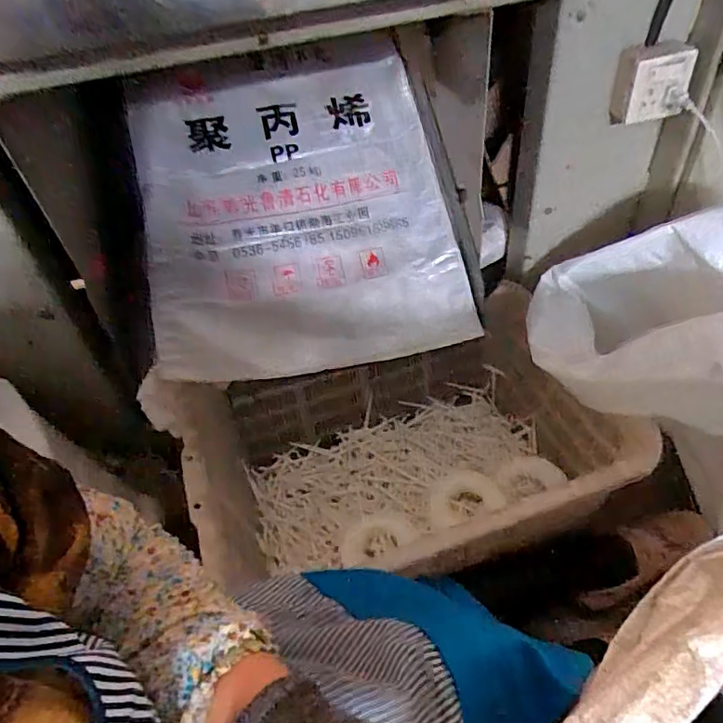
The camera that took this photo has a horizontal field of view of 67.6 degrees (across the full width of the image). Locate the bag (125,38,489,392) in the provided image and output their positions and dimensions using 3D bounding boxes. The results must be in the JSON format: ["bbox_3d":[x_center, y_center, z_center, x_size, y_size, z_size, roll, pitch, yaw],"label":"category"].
[{"bbox_3d":[-0.118,-0.303,1.005,0.581,0.112,0.641,-11,78,-5],"label":"bag"}]

